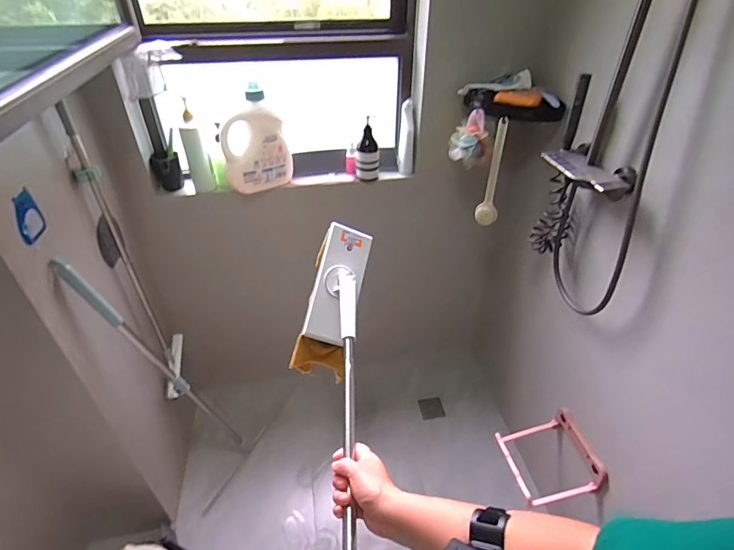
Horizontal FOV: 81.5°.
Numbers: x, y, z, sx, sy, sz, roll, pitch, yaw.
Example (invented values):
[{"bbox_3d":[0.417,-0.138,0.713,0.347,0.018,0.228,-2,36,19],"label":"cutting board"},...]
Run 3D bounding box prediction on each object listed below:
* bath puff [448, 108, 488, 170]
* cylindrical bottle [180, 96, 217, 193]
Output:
[{"bbox_3d":[0.302,-0.401,1.276,0.100,0.169,0.072,8,38,9],"label":"bath puff"},{"bbox_3d":[-0.518,-0.380,1.291,0.053,0.261,0.052,-25,44,-29],"label":"cylindrical bottle"}]

